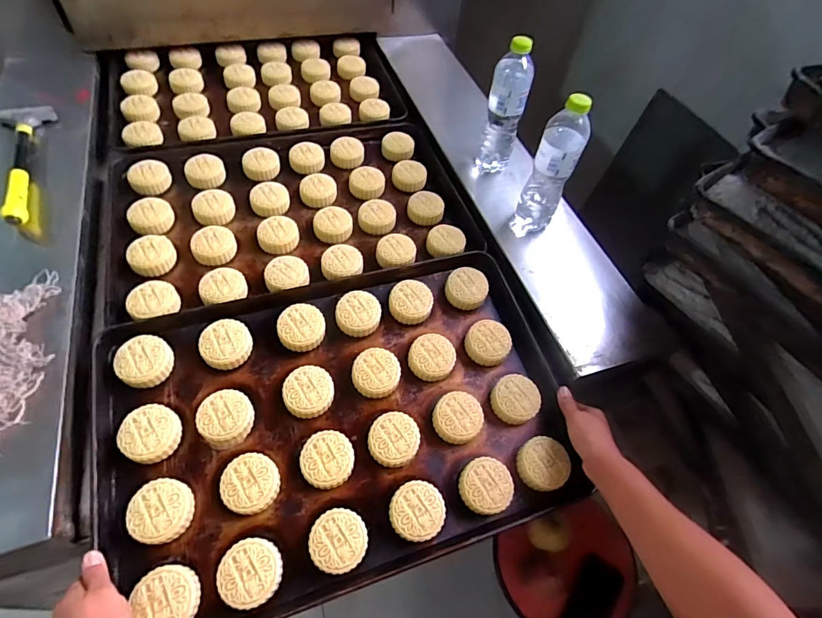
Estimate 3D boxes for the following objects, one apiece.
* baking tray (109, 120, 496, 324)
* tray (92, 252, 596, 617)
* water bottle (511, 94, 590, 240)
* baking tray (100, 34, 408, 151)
[{"bbox_3d":[-0.210,-0.186,0.790,0.584,0.044,0.382,-14,59,-14],"label":"baking tray"},{"bbox_3d":[-0.085,0.138,0.593,0.586,0.062,0.385,-14,59,-14],"label":"tray"},{"bbox_3d":[0.221,-0.216,0.698,0.065,0.234,0.059,15,57,4],"label":"water bottle"},{"bbox_3d":[-0.333,-0.485,0.976,0.597,0.048,0.346,-15,59,-14],"label":"baking tray"}]

